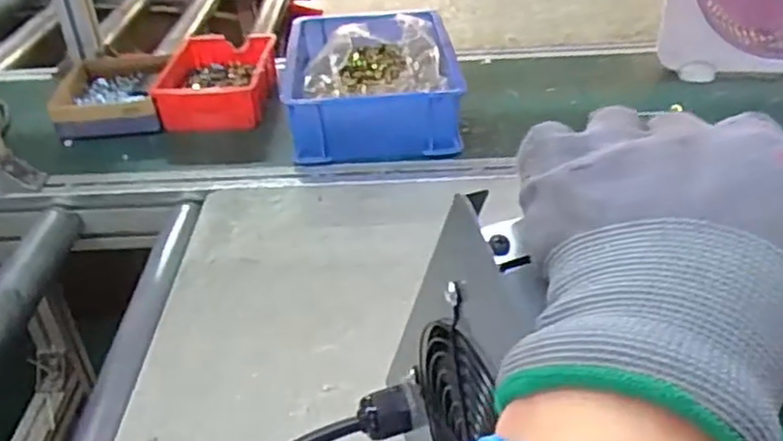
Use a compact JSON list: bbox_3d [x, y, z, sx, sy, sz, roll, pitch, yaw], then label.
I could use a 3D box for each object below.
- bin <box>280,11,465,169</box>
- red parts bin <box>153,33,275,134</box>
[{"bbox_3d":[-0.027,-0.191,0.919,0.201,0.109,0.283,-4,34,-2],"label":"bin"},{"bbox_3d":[-0.234,-0.199,0.986,0.151,0.053,0.211,-3,34,-1],"label":"red parts bin"}]

